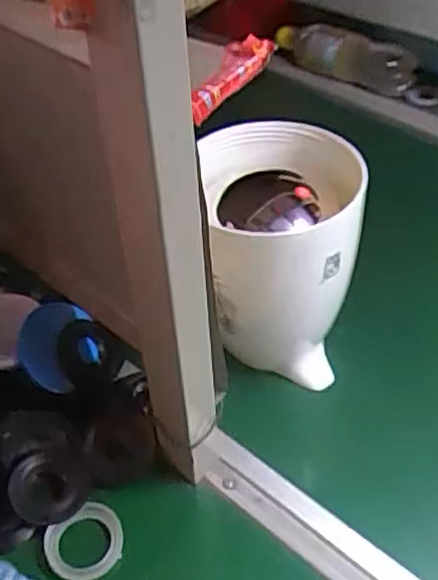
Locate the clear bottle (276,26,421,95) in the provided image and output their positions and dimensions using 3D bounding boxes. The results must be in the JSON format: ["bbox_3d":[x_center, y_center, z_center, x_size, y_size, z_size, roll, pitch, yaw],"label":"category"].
[{"bbox_3d":[0.142,-0.268,0.810,0.160,0.067,0.043,18,47,0],"label":"clear bottle"}]

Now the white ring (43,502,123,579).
[{"bbox_3d":[-0.098,0.186,0.526,0.057,0.006,0.050,-30,67,-22],"label":"white ring"}]

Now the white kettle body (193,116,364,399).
[{"bbox_3d":[0.050,-0.024,0.582,0.119,0.180,0.124,-3,45,0],"label":"white kettle body"}]

